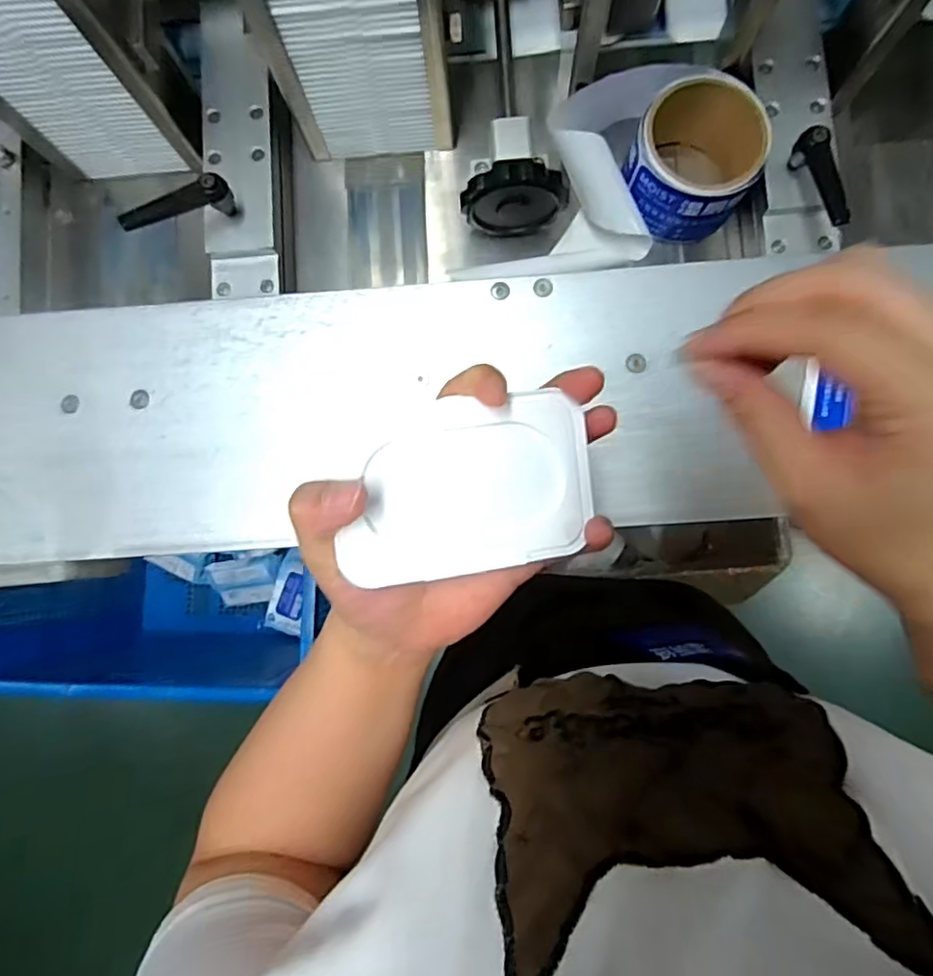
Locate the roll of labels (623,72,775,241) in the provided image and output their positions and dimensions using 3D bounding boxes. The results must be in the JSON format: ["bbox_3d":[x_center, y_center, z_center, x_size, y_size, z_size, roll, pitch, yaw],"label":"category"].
[{"bbox_3d":[0.166,-0.238,0.453,0.087,0.064,0.096,43,88,6],"label":"roll of labels"}]

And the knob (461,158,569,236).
[{"bbox_3d":[0.035,-0.207,0.455,0.076,0.078,0.020,-8,84,2],"label":"knob"}]

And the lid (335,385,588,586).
[{"bbox_3d":[0.002,-0.001,0.265,0.105,0.005,0.072,-6,92,-11],"label":"lid"}]

